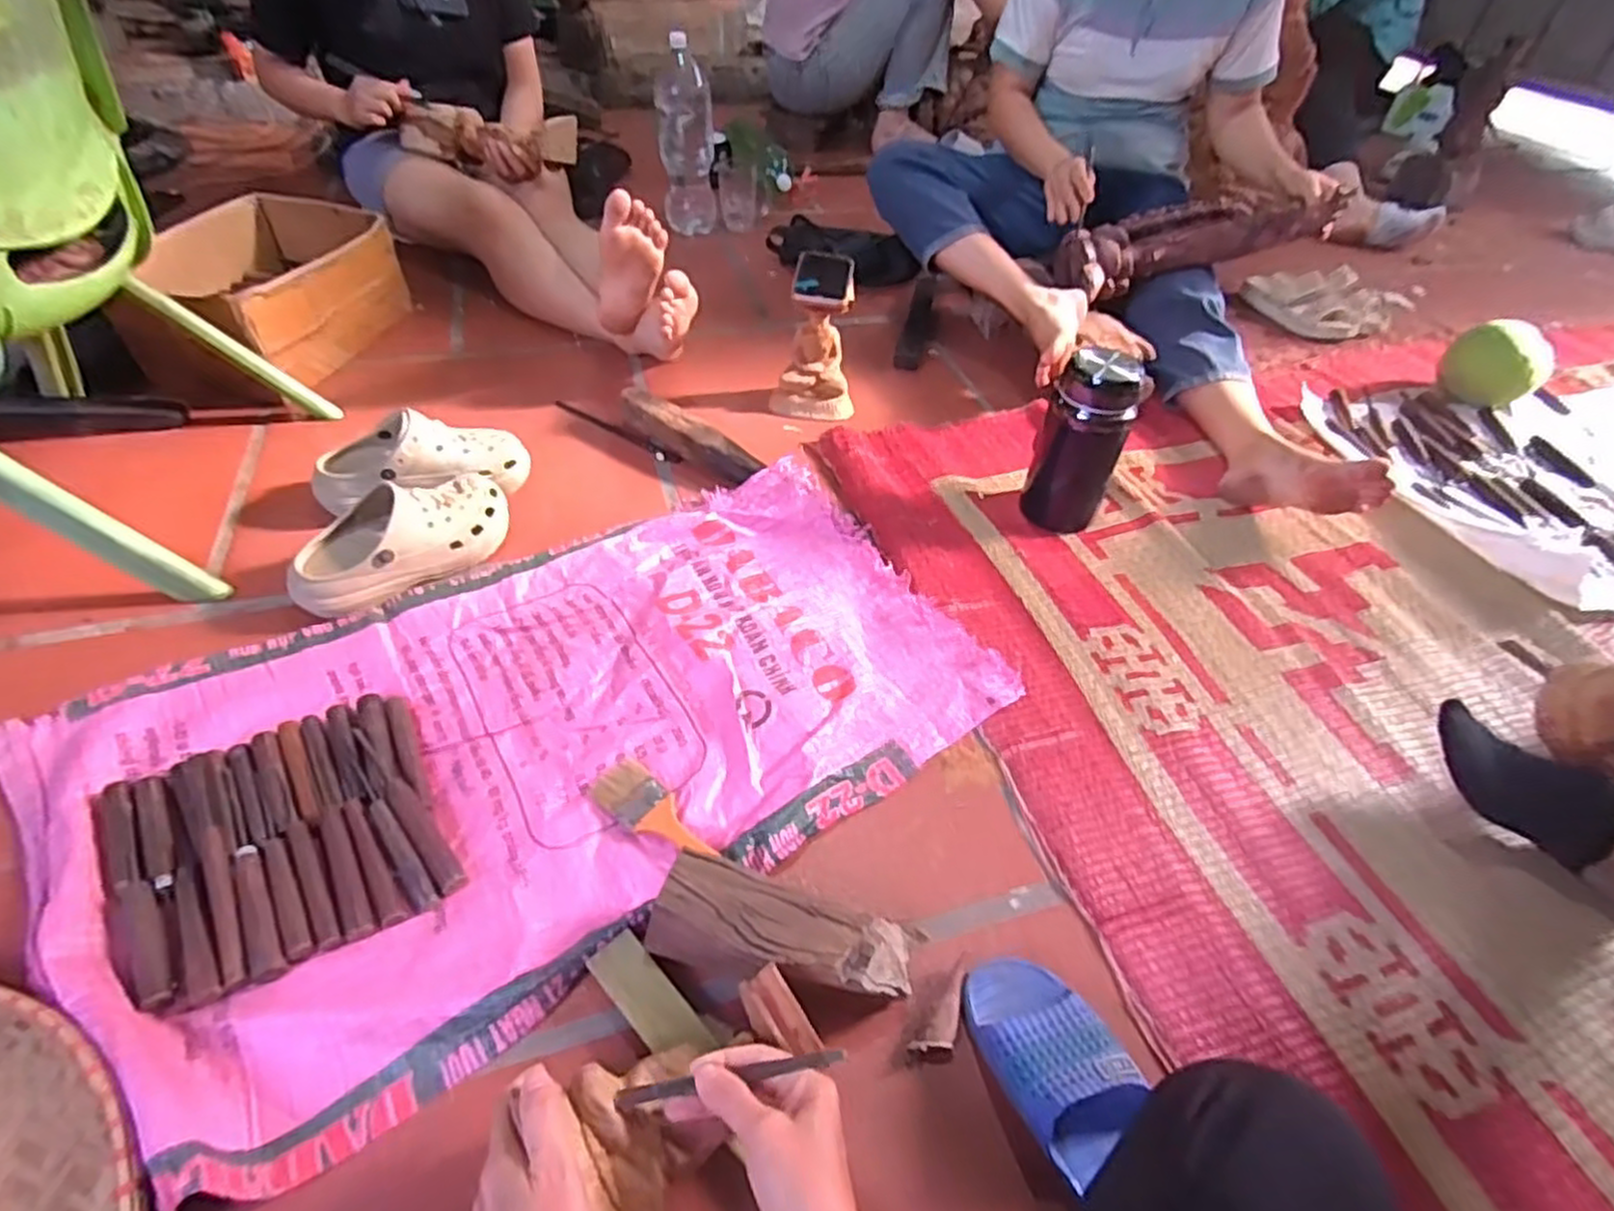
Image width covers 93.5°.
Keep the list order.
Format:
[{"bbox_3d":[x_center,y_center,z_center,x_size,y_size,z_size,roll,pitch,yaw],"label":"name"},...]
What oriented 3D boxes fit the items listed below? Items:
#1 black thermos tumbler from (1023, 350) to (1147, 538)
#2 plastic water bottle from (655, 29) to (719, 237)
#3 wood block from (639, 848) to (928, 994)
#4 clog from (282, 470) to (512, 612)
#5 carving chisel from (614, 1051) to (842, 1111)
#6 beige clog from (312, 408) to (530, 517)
[{"bbox_3d":[0.330,-0.193,0.917,0.078,0.209,0.078,-11,49,-17],"label":"black thermos tumbler"},{"bbox_3d":[-0.232,-0.890,1.464,0.109,0.287,0.108,0,47,-6],"label":"plastic water bottle"},{"bbox_3d":[-0.015,0.248,0.577,0.199,0.063,0.089,8,46,1],"label":"wood block"},{"bbox_3d":[-0.445,-0.078,0.835,0.235,0.081,0.103,-32,57,-31],"label":"clog"},{"bbox_3d":[-0.045,0.288,0.464,0.140,0.007,0.010,-8,48,-7],"label":"carving chisel"},{"bbox_3d":[-0.464,-0.173,0.916,0.239,0.096,0.106,-9,48,-14],"label":"beige clog"}]

